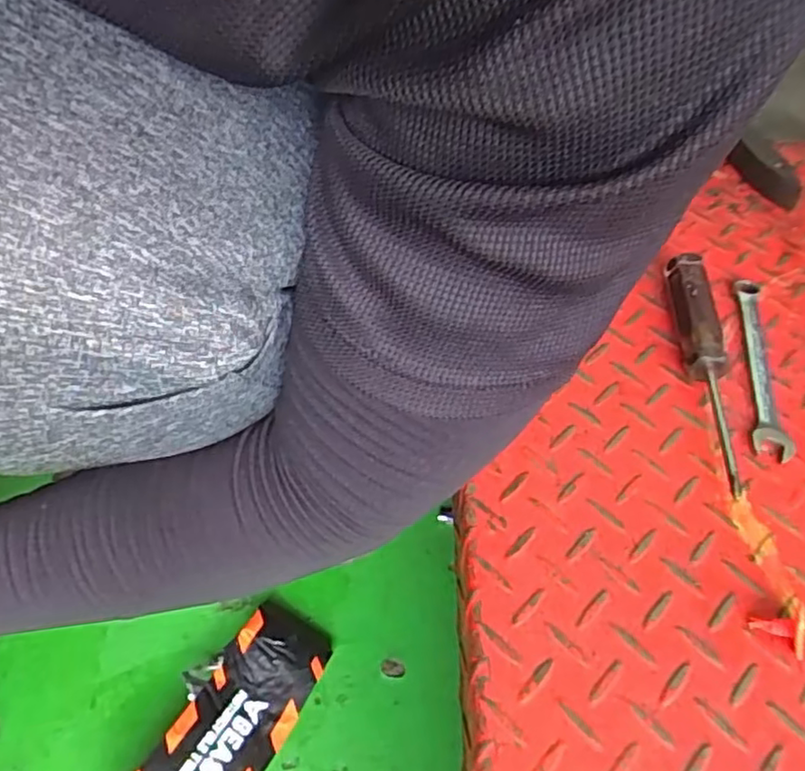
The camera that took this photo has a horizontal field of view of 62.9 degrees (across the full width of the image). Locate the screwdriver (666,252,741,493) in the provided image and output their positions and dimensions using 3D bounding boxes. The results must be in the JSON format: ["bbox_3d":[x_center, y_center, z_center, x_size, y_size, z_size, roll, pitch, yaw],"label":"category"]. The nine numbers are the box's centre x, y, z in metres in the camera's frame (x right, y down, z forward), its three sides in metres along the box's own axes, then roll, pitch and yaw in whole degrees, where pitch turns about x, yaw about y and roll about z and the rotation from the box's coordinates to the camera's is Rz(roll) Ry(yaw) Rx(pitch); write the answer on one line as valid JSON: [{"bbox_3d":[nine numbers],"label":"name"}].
[{"bbox_3d":[0.197,-0.014,0.419,0.030,0.023,0.174,2,51,-2],"label":"screwdriver"}]

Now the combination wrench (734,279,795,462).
[{"bbox_3d":[0.238,-0.018,0.442,0.019,0.006,0.164,0,47,19],"label":"combination wrench"}]

